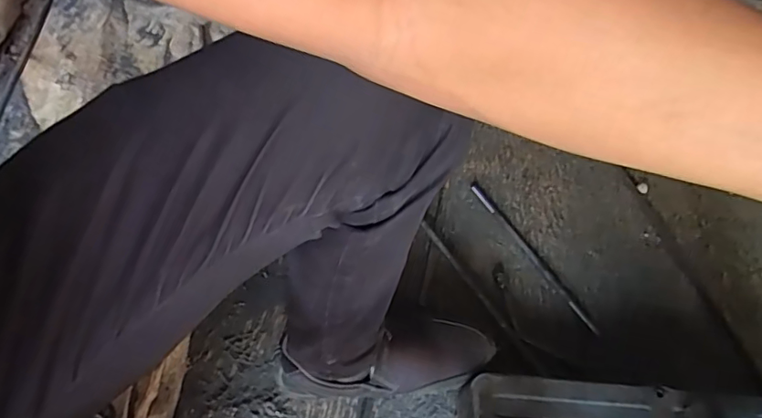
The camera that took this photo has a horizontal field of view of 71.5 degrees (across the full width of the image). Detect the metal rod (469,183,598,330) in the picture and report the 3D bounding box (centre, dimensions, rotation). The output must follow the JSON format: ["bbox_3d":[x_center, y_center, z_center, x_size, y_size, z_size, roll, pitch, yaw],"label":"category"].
[{"bbox_3d":[0.222,0.065,0.799,0.015,0.011,0.289,-22,57,-20],"label":"metal rod"}]

